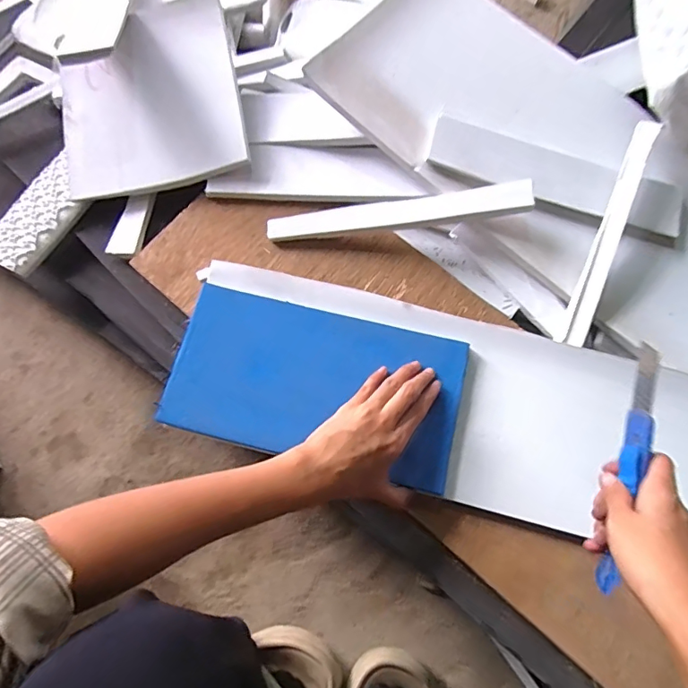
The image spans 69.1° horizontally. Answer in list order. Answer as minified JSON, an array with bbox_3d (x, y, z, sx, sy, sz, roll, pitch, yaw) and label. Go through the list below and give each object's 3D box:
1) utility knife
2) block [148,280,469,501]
[{"bbox_3d":[0.208,0.088,0.360,0.014,0.015,0.177,15,84,6],"label":"utility knife"},{"bbox_3d":[-0.026,0.040,0.506,0.280,0.022,0.151,13,76,3],"label":"block"}]

